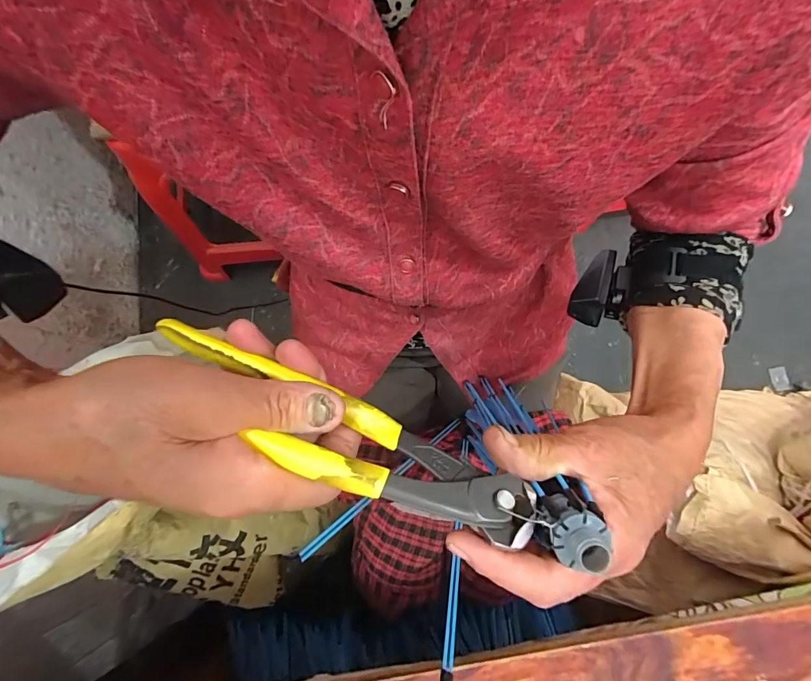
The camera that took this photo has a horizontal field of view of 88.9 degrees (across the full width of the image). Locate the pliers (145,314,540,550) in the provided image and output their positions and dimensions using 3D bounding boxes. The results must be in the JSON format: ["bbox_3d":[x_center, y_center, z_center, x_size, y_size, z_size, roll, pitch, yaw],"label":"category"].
[{"bbox_3d":[-0.031,0.044,0.191,0.193,0.025,0.038,25,75,-1],"label":"pliers"}]

